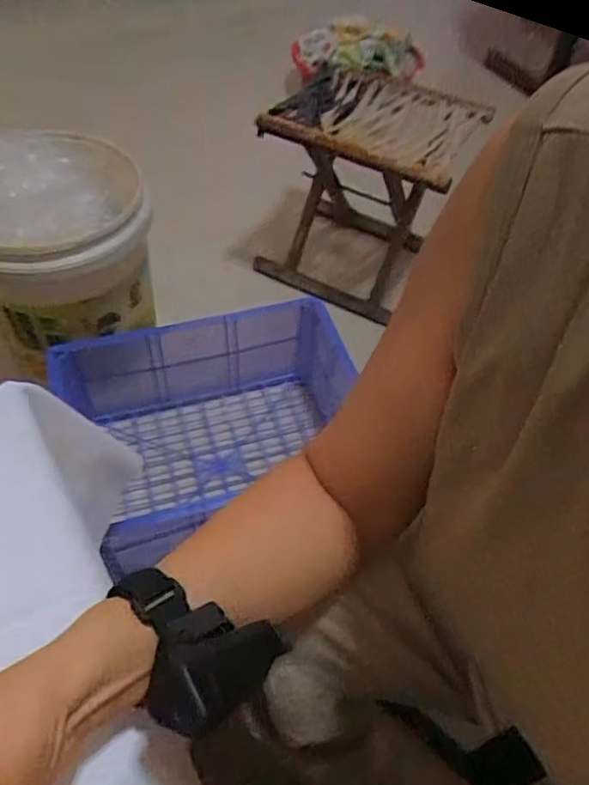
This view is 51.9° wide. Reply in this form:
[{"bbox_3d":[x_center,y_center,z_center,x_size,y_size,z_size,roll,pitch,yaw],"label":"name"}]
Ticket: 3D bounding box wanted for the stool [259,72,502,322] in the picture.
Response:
[{"bbox_3d":[0.138,-0.378,1.174,0.319,0.344,0.302,33,57,20],"label":"stool"}]

